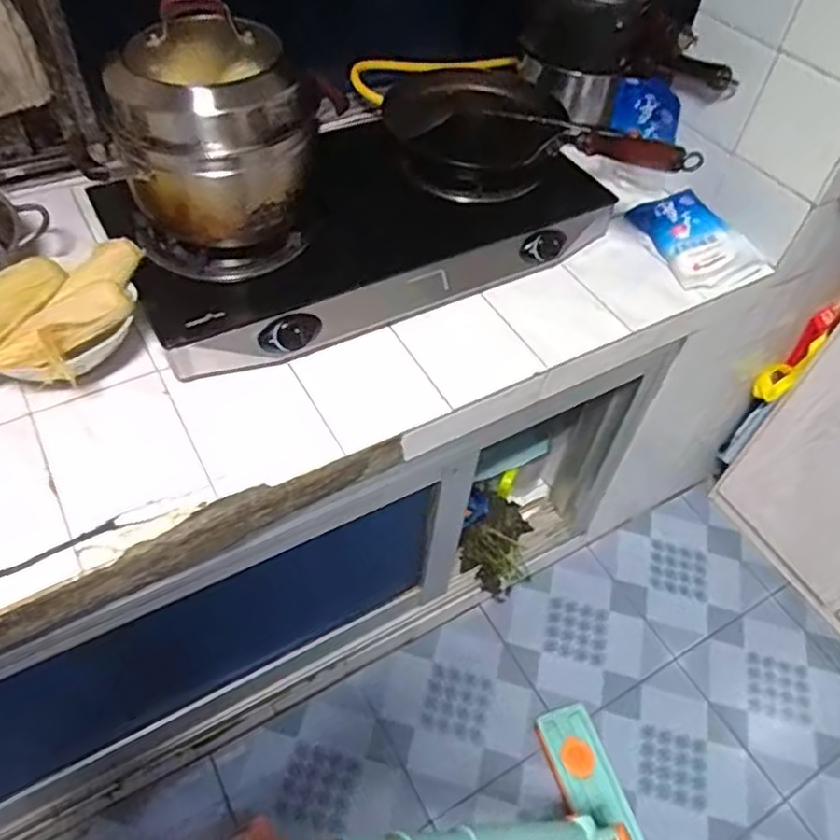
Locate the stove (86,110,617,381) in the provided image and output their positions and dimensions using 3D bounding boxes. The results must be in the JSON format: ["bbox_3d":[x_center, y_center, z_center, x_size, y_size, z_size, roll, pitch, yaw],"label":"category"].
[{"bbox_3d":[-0.070,-0.285,0.967,0.650,0.103,0.316,-24,57,-20],"label":"stove"}]

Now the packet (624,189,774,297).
[{"bbox_3d":[0.423,-0.279,1.041,0.127,0.044,0.192,-17,55,-15],"label":"packet"}]

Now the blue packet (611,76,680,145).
[{"bbox_3d":[0.345,-0.473,1.039,0.107,0.075,0.031,31,56,18],"label":"blue packet"}]

